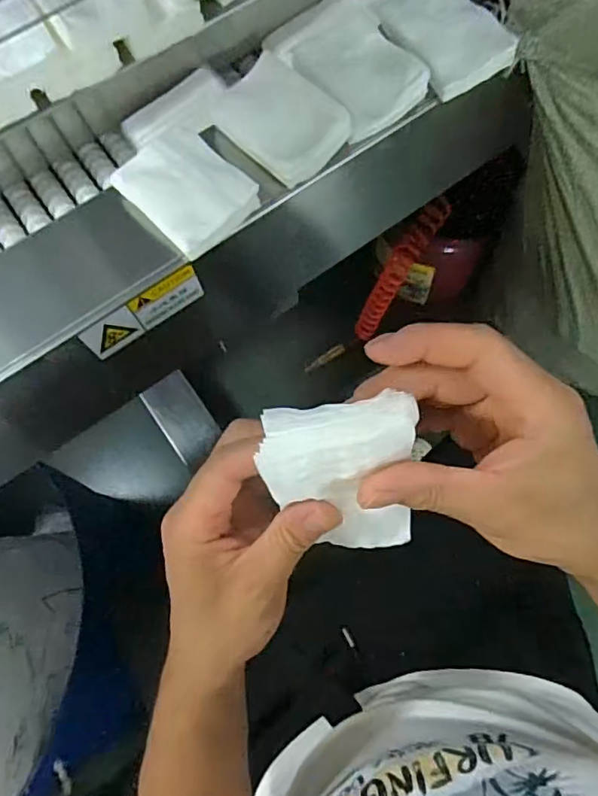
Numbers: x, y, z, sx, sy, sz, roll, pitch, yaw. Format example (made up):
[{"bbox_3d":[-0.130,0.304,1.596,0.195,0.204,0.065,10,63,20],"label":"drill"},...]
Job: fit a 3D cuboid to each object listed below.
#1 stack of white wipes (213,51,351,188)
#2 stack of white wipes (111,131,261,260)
[{"bbox_3d":[-0.015,-0.223,0.440,0.099,0.017,0.072,43,98,5],"label":"stack of white wipes"},{"bbox_3d":[-0.089,-0.164,0.432,0.076,0.018,0.096,-43,76,-11],"label":"stack of white wipes"}]

